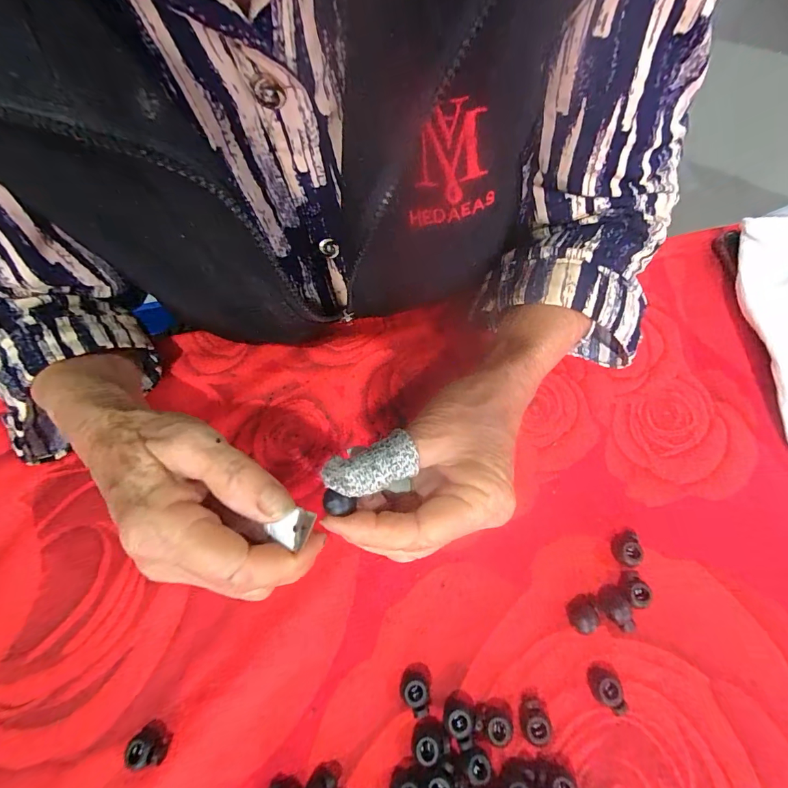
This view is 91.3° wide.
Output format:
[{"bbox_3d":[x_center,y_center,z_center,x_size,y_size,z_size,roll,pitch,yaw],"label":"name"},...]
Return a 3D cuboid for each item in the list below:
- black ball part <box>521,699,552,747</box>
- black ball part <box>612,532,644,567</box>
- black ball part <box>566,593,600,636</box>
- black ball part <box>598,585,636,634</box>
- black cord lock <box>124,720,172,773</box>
[{"bbox_3d":[0.073,0.170,0.201,0.012,0.013,0.017,-6,67,0],"label":"black ball part"},{"bbox_3d":[0.140,0.093,0.230,0.012,0.012,0.019,3,67,4],"label":"black ball part"},{"bbox_3d":[0.106,0.124,0.217,0.013,0.012,0.019,12,68,8],"label":"black ball part"},{"bbox_3d":[0.124,0.121,0.217,0.015,0.012,0.023,-5,67,1],"label":"black ball part"},{"bbox_3d":[-0.127,0.182,0.199,0.017,0.010,0.018,-1,67,2],"label":"black cord lock"}]

